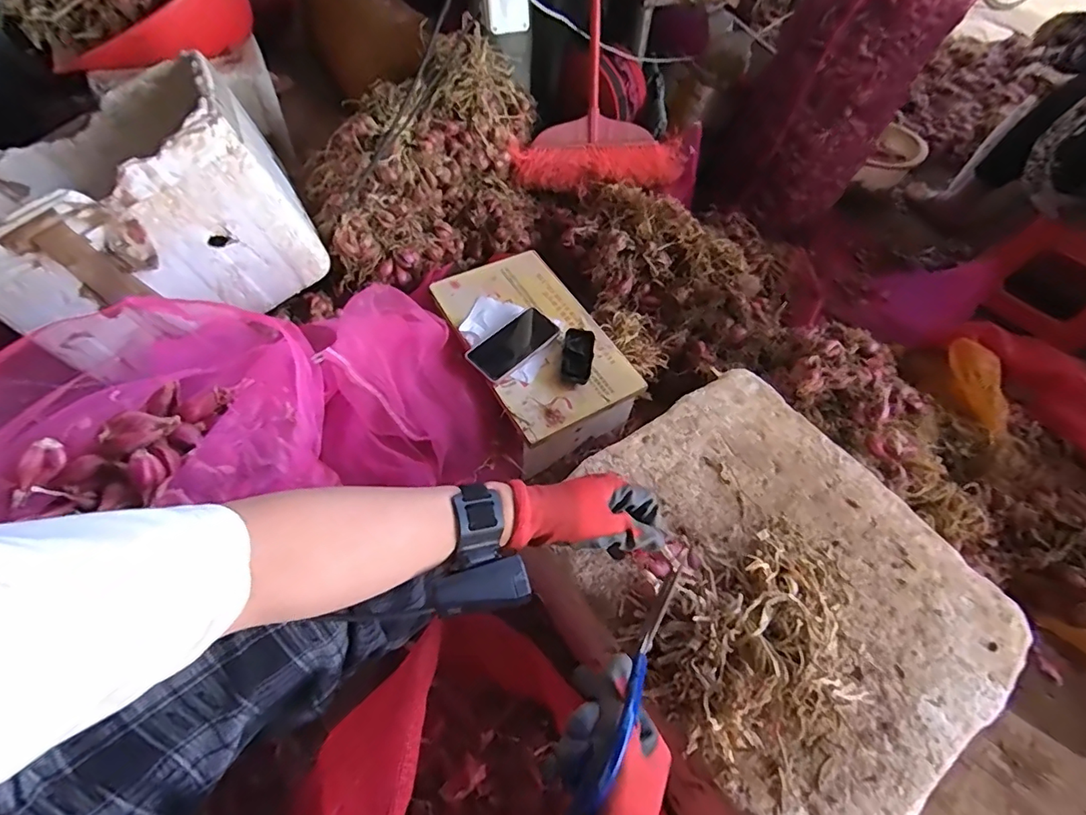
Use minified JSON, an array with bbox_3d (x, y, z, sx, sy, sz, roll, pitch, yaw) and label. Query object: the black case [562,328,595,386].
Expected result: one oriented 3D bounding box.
[{"bbox_3d":[0.059,-0.085,0.849,0.050,0.031,0.113,9,55,1],"label":"black case"}]

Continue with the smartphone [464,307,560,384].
[{"bbox_3d":[-0.049,-0.112,0.859,0.084,0.014,0.155,39,65,20],"label":"smartphone"}]

